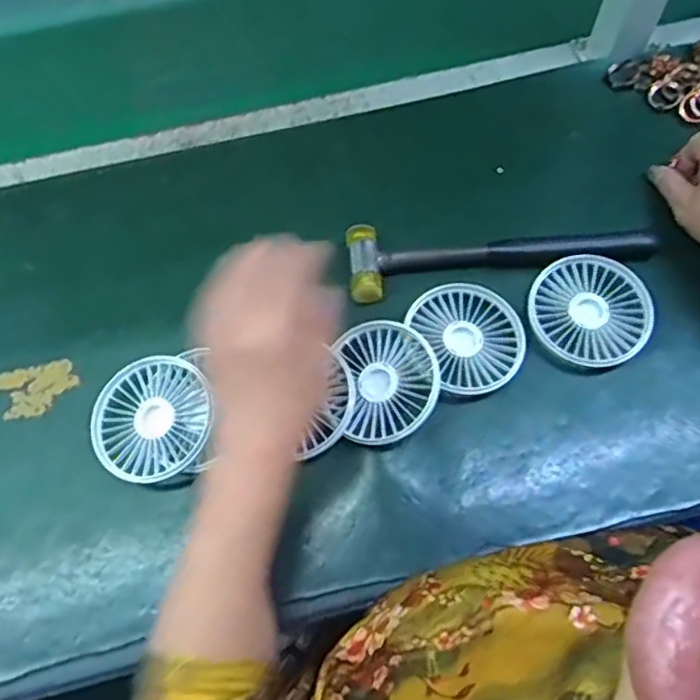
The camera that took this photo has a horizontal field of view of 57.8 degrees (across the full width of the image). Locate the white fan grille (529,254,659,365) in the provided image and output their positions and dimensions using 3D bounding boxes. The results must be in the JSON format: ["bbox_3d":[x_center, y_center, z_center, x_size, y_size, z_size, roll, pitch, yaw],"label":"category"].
[{"bbox_3d":[0.182,-0.030,0.480,0.091,0.018,0.086,0,66,1],"label":"white fan grille"}]

